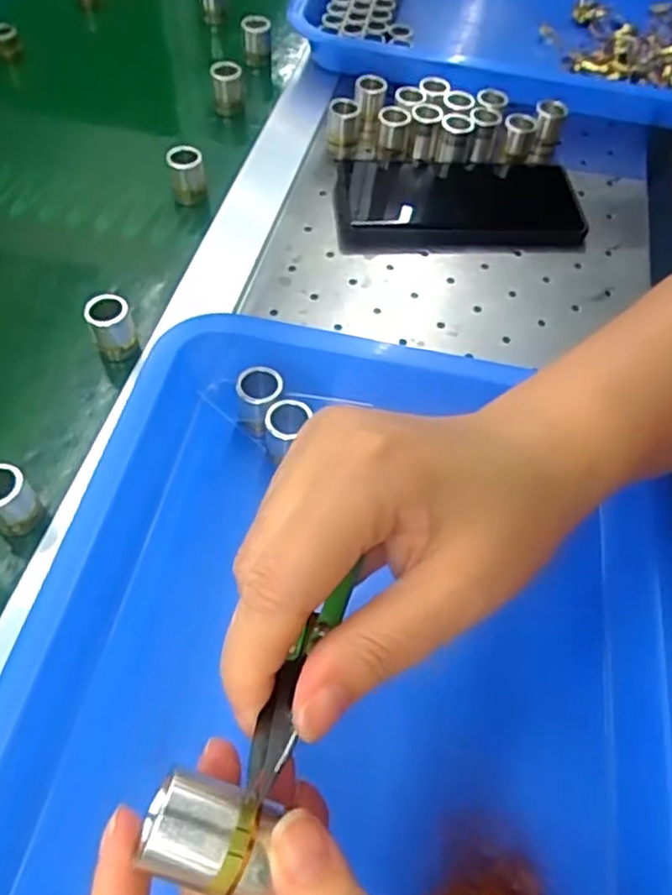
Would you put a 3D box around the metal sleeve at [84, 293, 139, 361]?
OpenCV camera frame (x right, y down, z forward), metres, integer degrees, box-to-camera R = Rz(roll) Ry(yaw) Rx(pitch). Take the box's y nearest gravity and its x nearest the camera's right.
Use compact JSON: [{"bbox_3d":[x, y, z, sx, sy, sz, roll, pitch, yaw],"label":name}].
[{"bbox_3d":[-0.123,-0.066,0.370,0.022,0.032,0.019,-19,60,-14],"label":"metal sleeve"}]

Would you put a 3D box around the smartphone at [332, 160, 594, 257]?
[{"bbox_3d":[0.085,-0.171,0.458,0.168,0.013,0.086,-2,57,-4],"label":"smartphone"}]

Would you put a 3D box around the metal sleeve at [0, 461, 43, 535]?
[{"bbox_3d":[-0.151,0.025,0.310,0.021,0.034,0.020,1,57,-2],"label":"metal sleeve"}]

